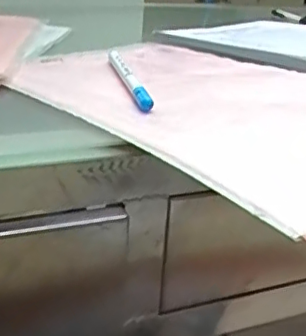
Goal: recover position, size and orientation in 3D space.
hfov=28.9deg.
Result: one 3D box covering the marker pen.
[{"bbox_3d":[-0.019,-0.068,0.445,0.011,0.010,0.148,-2,22,-12],"label":"marker pen"}]

